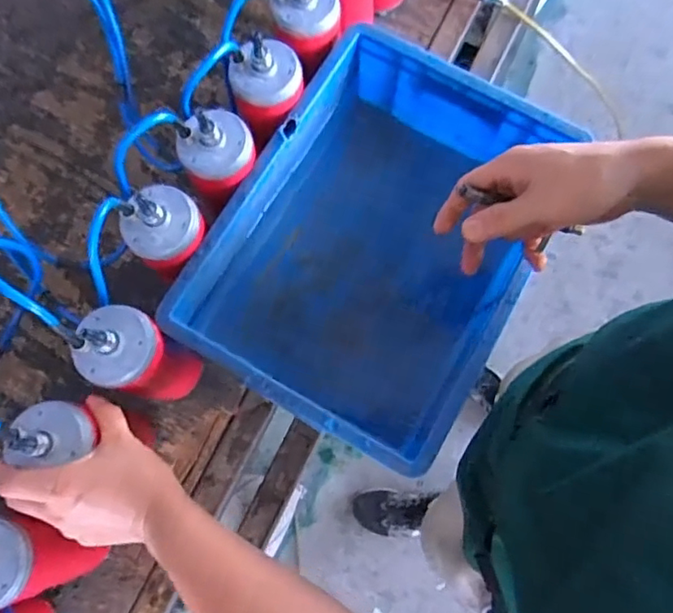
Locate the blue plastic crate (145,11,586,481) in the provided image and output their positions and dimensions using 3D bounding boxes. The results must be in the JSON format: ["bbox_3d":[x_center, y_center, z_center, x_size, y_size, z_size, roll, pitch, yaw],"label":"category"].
[{"bbox_3d":[0.047,-0.064,0.628,0.301,0.151,0.407,27,78,8],"label":"blue plastic crate"}]

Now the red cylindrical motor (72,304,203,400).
[{"bbox_3d":[-0.197,0.051,0.553,0.076,0.156,0.073,17,77,5],"label":"red cylindrical motor"}]

